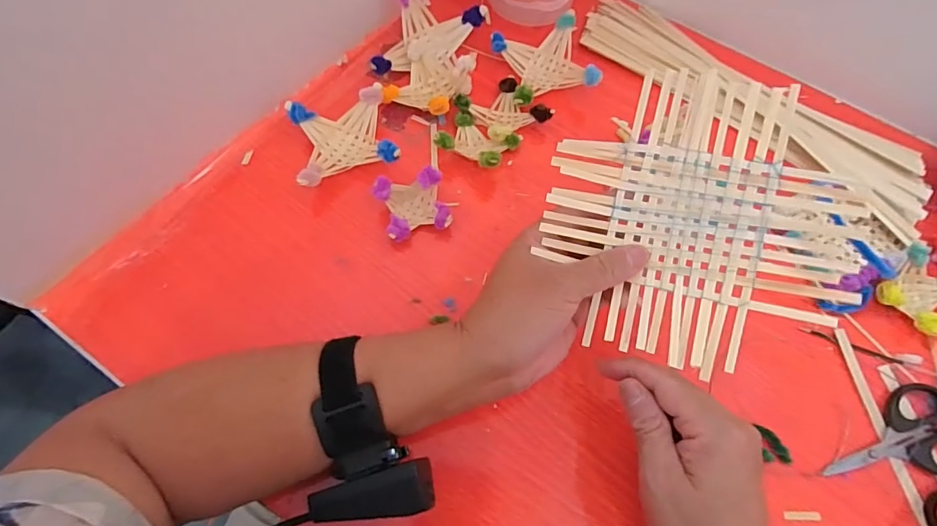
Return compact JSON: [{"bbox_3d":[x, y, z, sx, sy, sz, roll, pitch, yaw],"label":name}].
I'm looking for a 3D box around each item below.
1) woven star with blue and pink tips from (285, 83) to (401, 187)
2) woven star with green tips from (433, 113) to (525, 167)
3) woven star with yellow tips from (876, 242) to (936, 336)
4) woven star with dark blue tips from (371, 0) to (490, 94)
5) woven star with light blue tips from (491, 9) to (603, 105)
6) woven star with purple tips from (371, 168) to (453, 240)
[{"bbox_3d":[-0.107,-0.107,0.411,0.081,0.034,0.084,-14,68,-9],"label":"woven star with blue and pink tips"},{"bbox_3d":[0.009,-0.108,0.420,0.061,0.029,0.055,26,68,8],"label":"woven star with green tips"},{"bbox_3d":[0.362,0.023,0.380,0.051,0.029,0.058,43,71,14],"label":"woven star with yellow tips"},{"bbox_3d":[-0.034,-0.213,0.452,0.091,0.044,0.112,11,66,2],"label":"woven star with dark blue tips"},{"bbox_3d":[0.073,-0.194,0.454,0.082,0.034,0.077,-14,68,-9],"label":"woven star with light blue tips"},{"bbox_3d":[-0.045,-0.047,0.391,0.053,0.029,0.050,-16,68,-10],"label":"woven star with purple tips"}]

